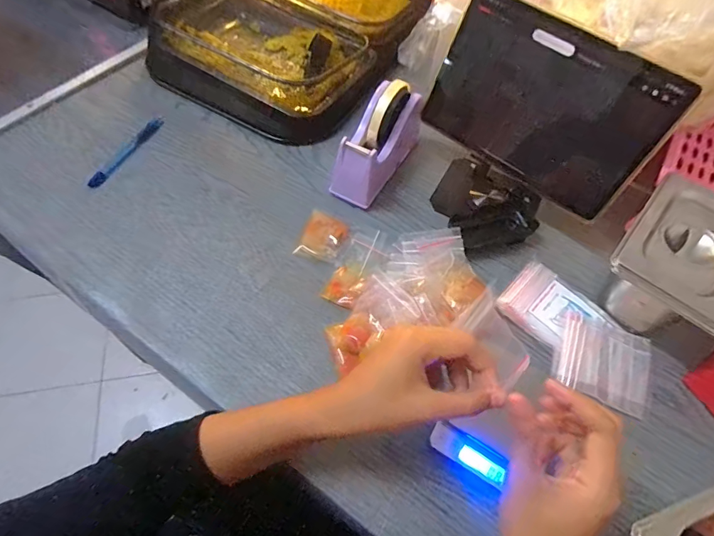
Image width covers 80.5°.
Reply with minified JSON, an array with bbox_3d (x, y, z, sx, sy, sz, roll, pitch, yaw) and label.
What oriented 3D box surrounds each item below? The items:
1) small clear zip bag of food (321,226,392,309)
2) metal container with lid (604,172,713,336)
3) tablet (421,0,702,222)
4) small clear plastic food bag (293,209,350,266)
[{"bbox_3d":[0.004,-0.003,0.504,0.047,0.018,0.115,22,67,10],"label":"small clear zip bag of food"},{"bbox_3d":[0.346,-0.010,0.466,0.111,0.089,0.165,38,63,16],"label":"metal container with lid"},{"bbox_3d":[0.207,-0.184,0.481,0.247,0.163,0.014,37,41,16],"label":"tablet"},{"bbox_3d":[-0.038,-0.037,0.519,0.057,0.014,0.061,17,66,8],"label":"small clear plastic food bag"}]

